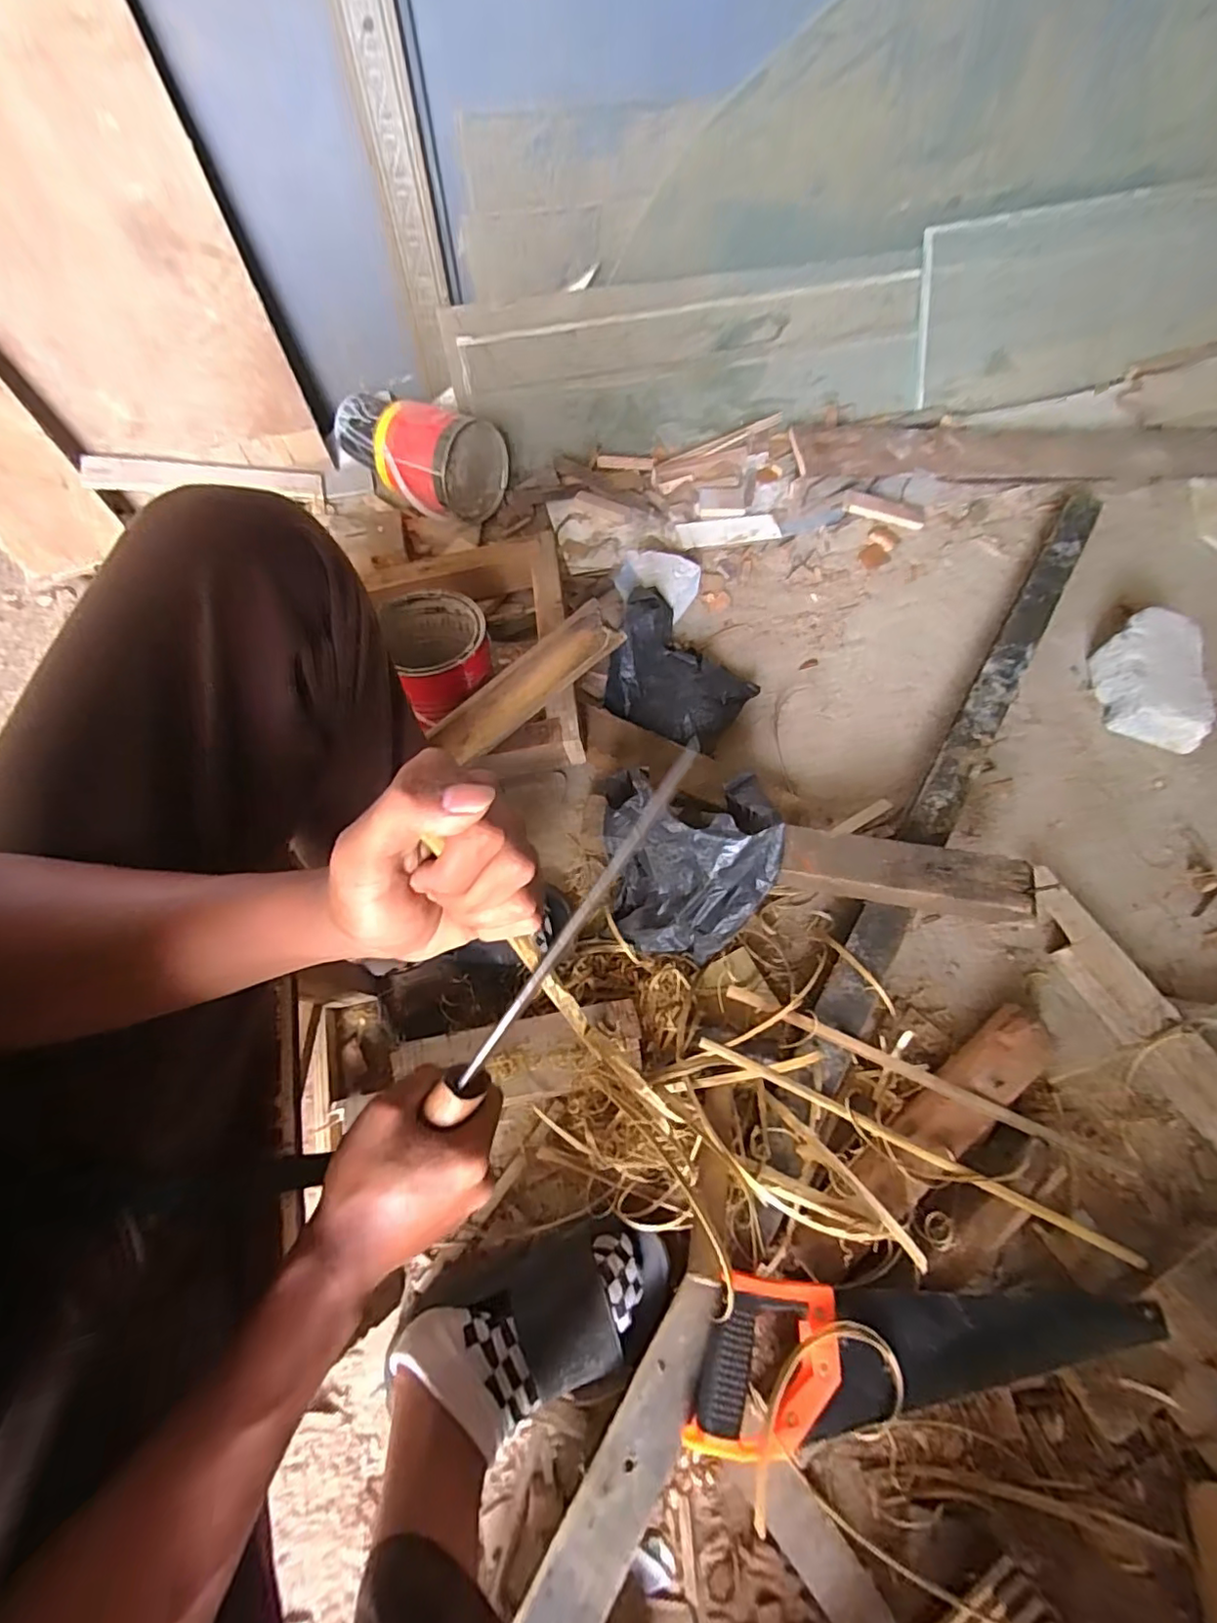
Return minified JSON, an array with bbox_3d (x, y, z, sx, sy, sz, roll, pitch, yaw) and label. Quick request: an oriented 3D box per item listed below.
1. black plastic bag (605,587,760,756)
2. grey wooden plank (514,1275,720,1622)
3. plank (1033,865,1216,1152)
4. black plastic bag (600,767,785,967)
[{"bbox_3d":[0.108,-0.200,0.853,0.209,0.095,0.196,15,65,7],"label":"black plastic bag"},{"bbox_3d":[0.023,0.523,0.479,0.058,0.021,0.255,31,68,14],"label":"grey wooden plank"},{"bbox_3d":[0.616,0.249,0.665,0.071,0.026,0.390,-34,65,7],"label":"plank"},{"bbox_3d":[0.085,0.059,0.655,0.184,0.146,0.168,4,64,2],"label":"black plastic bag"}]

